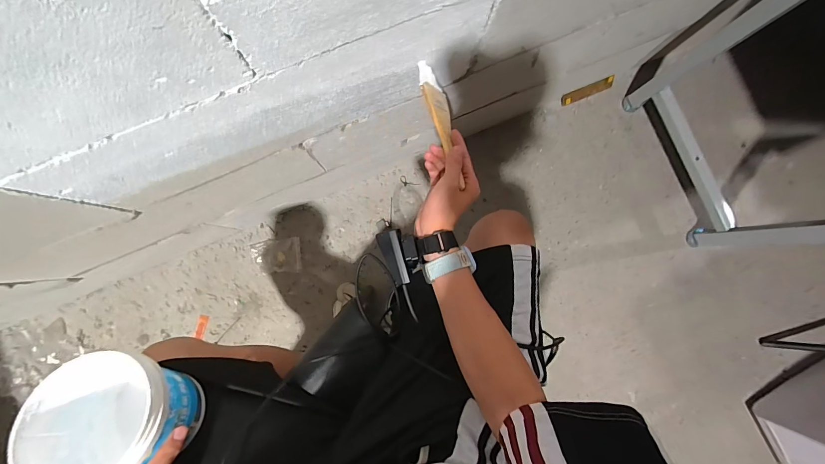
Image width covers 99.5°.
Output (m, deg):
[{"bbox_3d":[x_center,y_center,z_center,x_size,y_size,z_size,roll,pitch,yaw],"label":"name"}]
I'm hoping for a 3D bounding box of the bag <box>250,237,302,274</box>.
[{"bbox_3d":[-0.369,0.064,0.950,0.126,0.008,0.092,-4,87,-3],"label":"bag"}]

